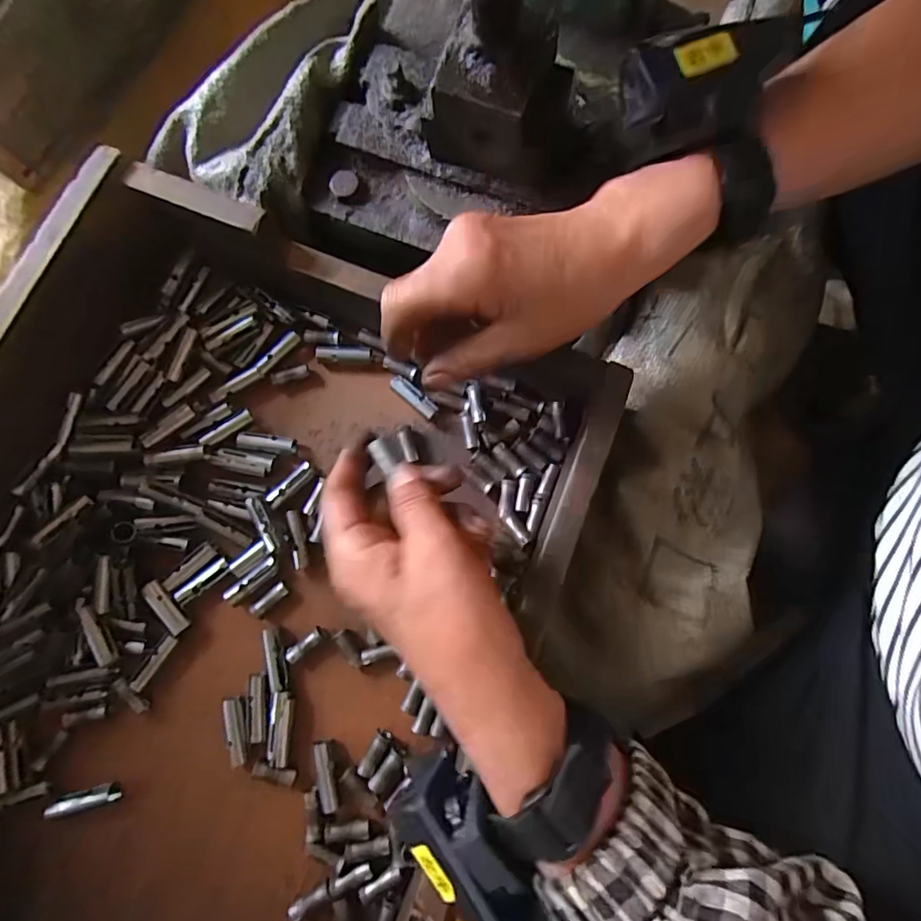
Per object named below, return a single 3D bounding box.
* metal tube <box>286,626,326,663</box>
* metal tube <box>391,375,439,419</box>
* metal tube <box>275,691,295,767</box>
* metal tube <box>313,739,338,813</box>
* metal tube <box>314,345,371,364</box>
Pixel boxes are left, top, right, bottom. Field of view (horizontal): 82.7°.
[{"bbox_3d":[-0.094,0.112,0.318,0.026,0.006,0.009,-37,82,-5],"label":"metal tube"},{"bbox_3d":[-0.031,-0.042,0.350,0.036,0.012,0.011,39,83,7],"label":"metal tube"},{"bbox_3d":[-0.102,0.157,0.305,0.007,0.007,0.040,1,80,1],"label":"metal tube"},{"bbox_3d":[-0.078,0.182,0.304,0.010,0.009,0.036,-15,80,-2],"label":"metal tube"},{"bbox_3d":[-0.079,-0.072,0.357,0.036,0.009,0.011,3,80,1],"label":"metal tube"}]

